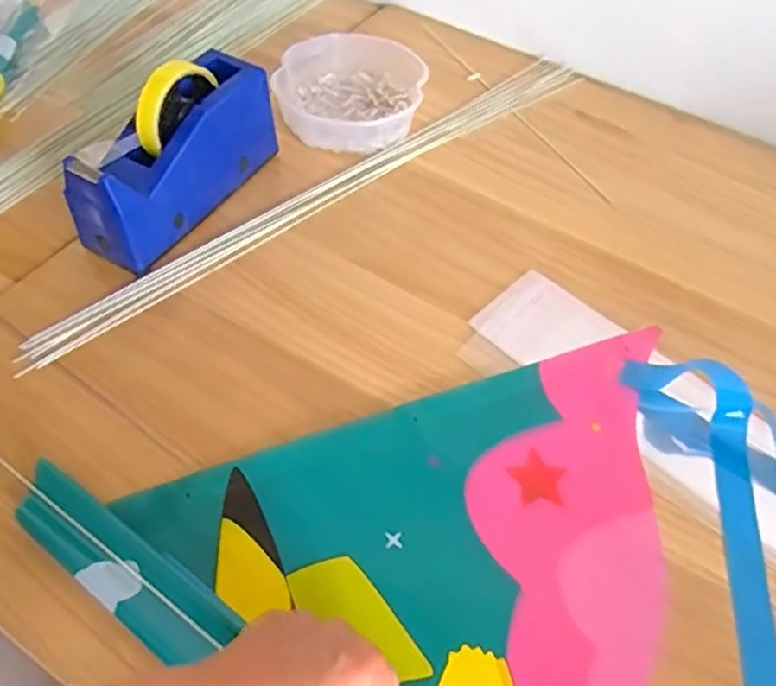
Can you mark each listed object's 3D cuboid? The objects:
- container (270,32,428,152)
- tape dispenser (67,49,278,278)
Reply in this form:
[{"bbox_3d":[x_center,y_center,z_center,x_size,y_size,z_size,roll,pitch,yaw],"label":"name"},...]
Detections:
[{"bbox_3d":[-0.035,-0.269,0.732,0.154,0.045,0.149,1,53,-2],"label":"container"},{"bbox_3d":[-0.184,-0.168,0.598,0.060,0.123,0.201,27,57,17],"label":"tape dispenser"}]

